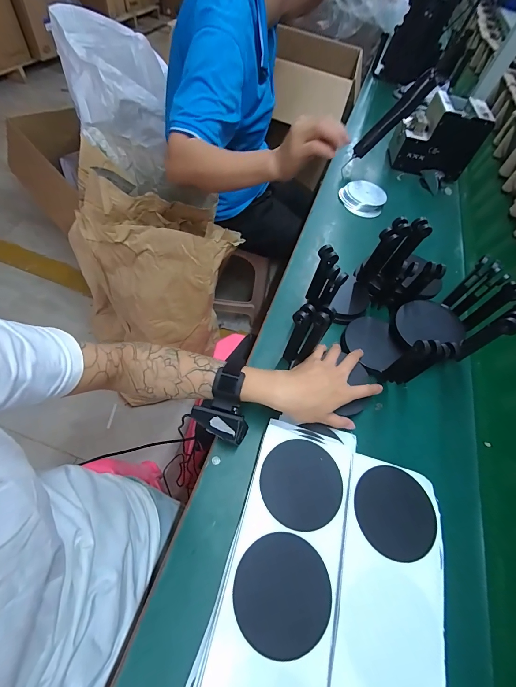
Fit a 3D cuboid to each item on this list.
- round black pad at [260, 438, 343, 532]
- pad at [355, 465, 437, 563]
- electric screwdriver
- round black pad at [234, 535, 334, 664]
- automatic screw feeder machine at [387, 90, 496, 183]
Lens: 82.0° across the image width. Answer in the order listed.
[{"bbox_3d":[0.051,0.161,0.344,0.092,0.011,0.091,2,56,-3],"label":"round black pad"},{"bbox_3d":[0.158,0.192,0.341,0.091,0.007,0.092,2,56,-3],"label":"pad"},{"bbox_3d":[0.297,-0.515,0.703,0.040,0.250,0.032,19,43,-43],"label":"electric screwdriver"},{"bbox_3d":[0.024,0.241,0.288,0.091,0.010,0.091,2,56,-3],"label":"round black pad"},{"bbox_3d":[0.469,-0.546,0.785,0.202,0.142,0.149,14,56,6],"label":"automatic screw feeder machine"}]

